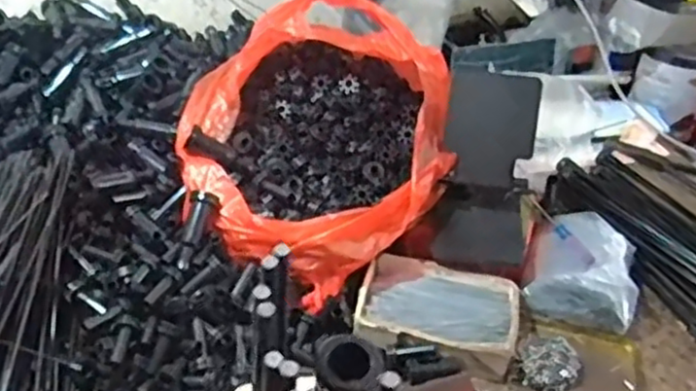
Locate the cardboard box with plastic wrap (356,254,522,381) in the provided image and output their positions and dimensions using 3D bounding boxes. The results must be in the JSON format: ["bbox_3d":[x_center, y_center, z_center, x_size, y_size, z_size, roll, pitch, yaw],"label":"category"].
[{"bbox_3d":[0.076,0.098,0.590,0.128,0.031,0.094,10,39,9],"label":"cardboard box with plastic wrap"}]

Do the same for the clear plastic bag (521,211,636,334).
[{"bbox_3d":[0.211,0.062,0.630,0.092,0.045,0.111,15,39,14],"label":"clear plastic bag"}]

